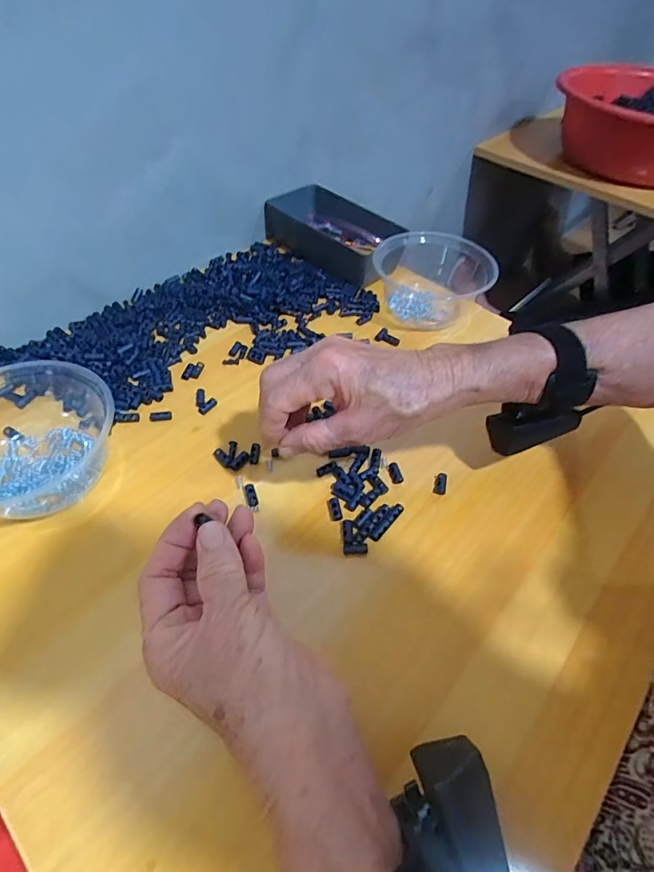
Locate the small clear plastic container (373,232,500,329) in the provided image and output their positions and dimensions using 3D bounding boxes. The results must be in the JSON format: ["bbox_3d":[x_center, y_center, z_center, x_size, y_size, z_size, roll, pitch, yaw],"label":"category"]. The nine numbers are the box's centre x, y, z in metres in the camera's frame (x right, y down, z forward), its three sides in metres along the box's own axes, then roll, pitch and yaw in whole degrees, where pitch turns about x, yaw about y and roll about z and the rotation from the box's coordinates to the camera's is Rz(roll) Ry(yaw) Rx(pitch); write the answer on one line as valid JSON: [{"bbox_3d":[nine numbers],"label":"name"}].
[{"bbox_3d":[0.125,-0.187,0.529,0.130,0.063,0.107,23,54,13],"label":"small clear plastic container"}]

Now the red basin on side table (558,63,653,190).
[{"bbox_3d":[0.565,-0.560,0.829,0.271,0.169,0.324,-5,53,-9],"label":"red basin on side table"}]

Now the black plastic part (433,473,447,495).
[{"bbox_3d":[0.096,0.040,0.377,0.010,0.008,0.018,11,52,3],"label":"black plastic part"}]

